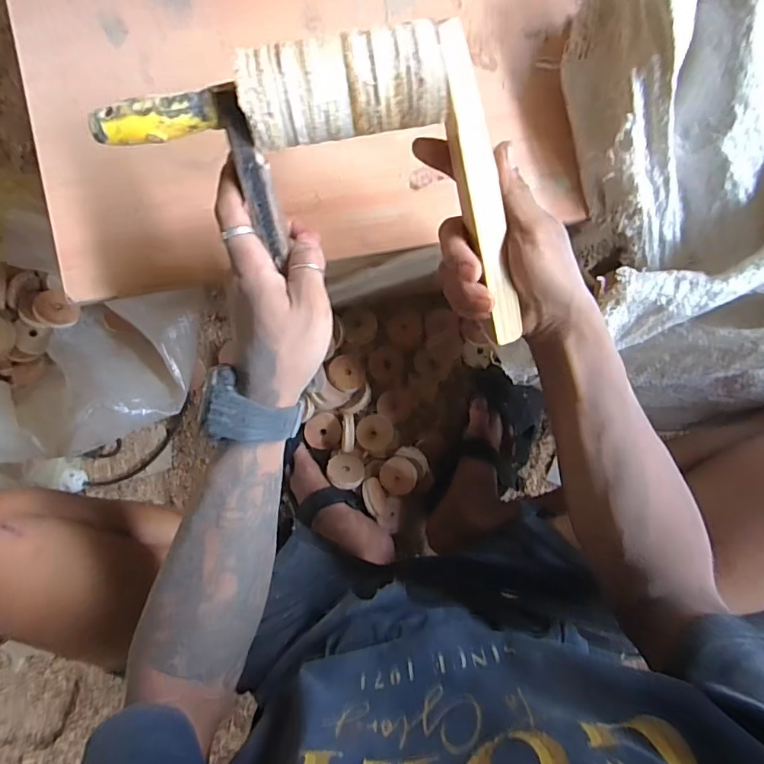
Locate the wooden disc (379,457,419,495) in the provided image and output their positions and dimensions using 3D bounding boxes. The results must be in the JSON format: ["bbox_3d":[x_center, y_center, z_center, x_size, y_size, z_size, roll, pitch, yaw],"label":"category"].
[{"bbox_3d":[0.023,0.130,0.672,0.050,0.012,0.054,0,91,0],"label":"wooden disc"}]

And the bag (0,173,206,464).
[{"bbox_3d":[-0.432,-0.053,0.540,0.280,0.216,0.342,-42,91,1],"label":"bag"}]

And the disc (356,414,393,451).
[{"bbox_3d":[-0.010,0.071,0.680,0.049,0.008,0.049,-5,91,0],"label":"disc"}]

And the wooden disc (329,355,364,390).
[{"bbox_3d":[-0.046,-0.013,0.655,0.048,0.008,0.044,2,84,-16],"label":"wooden disc"}]

